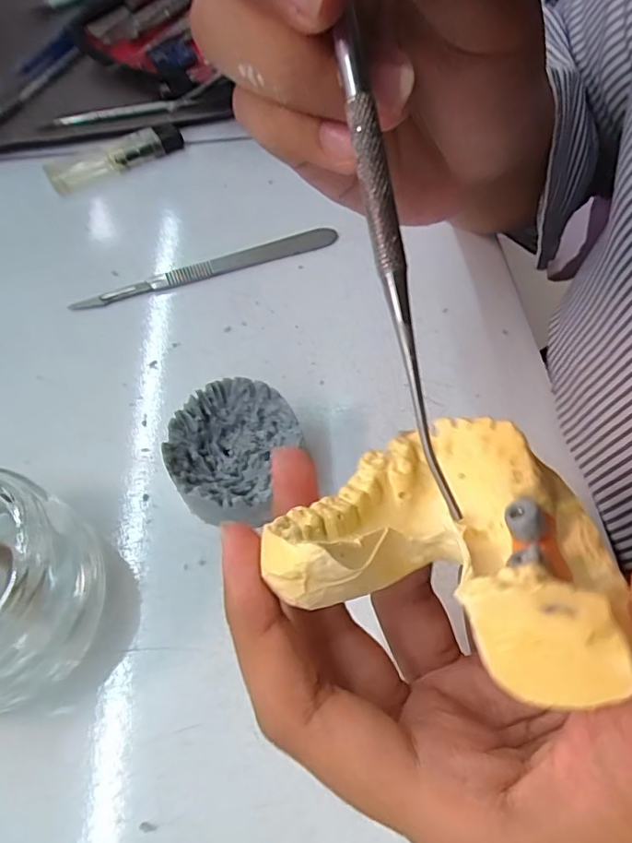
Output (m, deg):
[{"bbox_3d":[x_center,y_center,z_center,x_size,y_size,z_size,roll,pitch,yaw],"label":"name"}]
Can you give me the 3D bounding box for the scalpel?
[{"bbox_3d":[-0.054,-0.079,0.276,0.137,0.004,0.011,-20,60,-9],"label":"scalpel"}]

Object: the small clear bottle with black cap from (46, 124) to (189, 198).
[{"bbox_3d":[-0.121,-0.161,0.323,0.083,0.011,0.019,-27,61,-13],"label":"small clear bottle with black cap"}]

